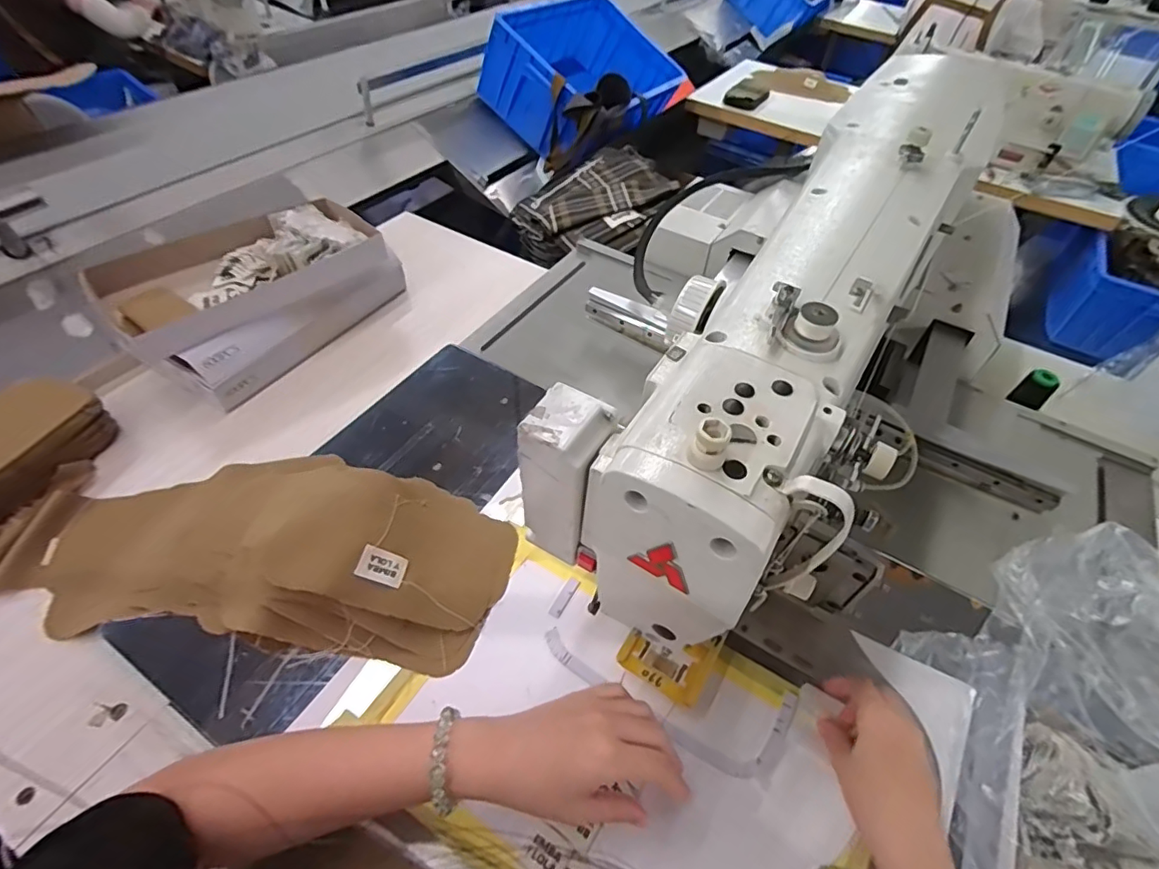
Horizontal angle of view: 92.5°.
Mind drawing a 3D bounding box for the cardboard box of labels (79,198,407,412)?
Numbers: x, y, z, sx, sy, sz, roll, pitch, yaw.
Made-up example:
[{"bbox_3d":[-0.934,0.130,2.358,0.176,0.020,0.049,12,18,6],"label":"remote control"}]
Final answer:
[{"bbox_3d":[-0.416,-0.183,0.722,0.193,0.109,0.320,27,53,18],"label":"cardboard box of labels"}]

